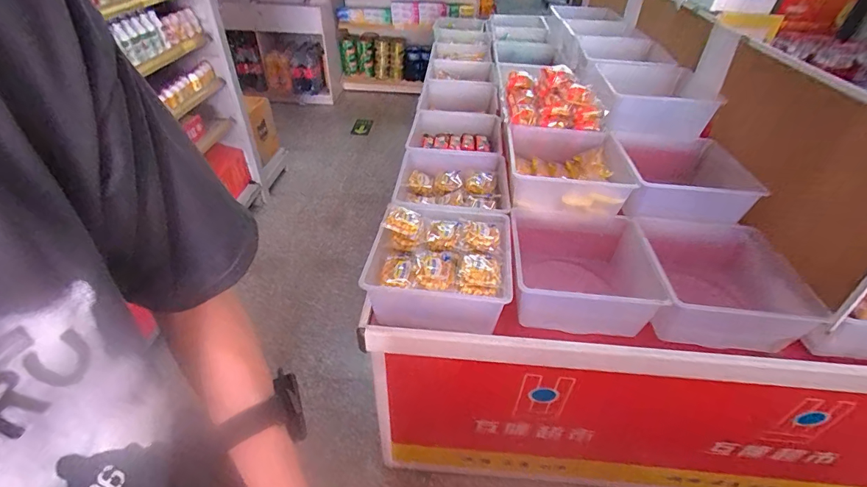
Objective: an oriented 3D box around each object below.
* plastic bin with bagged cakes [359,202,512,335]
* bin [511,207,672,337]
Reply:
[{"bbox_3d":[0.019,0.047,0.914,0.289,0.125,0.287,9,39,8],"label":"plastic bin with bagged cakes"},{"bbox_3d":[0.329,0.078,0.958,0.290,0.181,0.311,5,39,3],"label":"bin"}]

